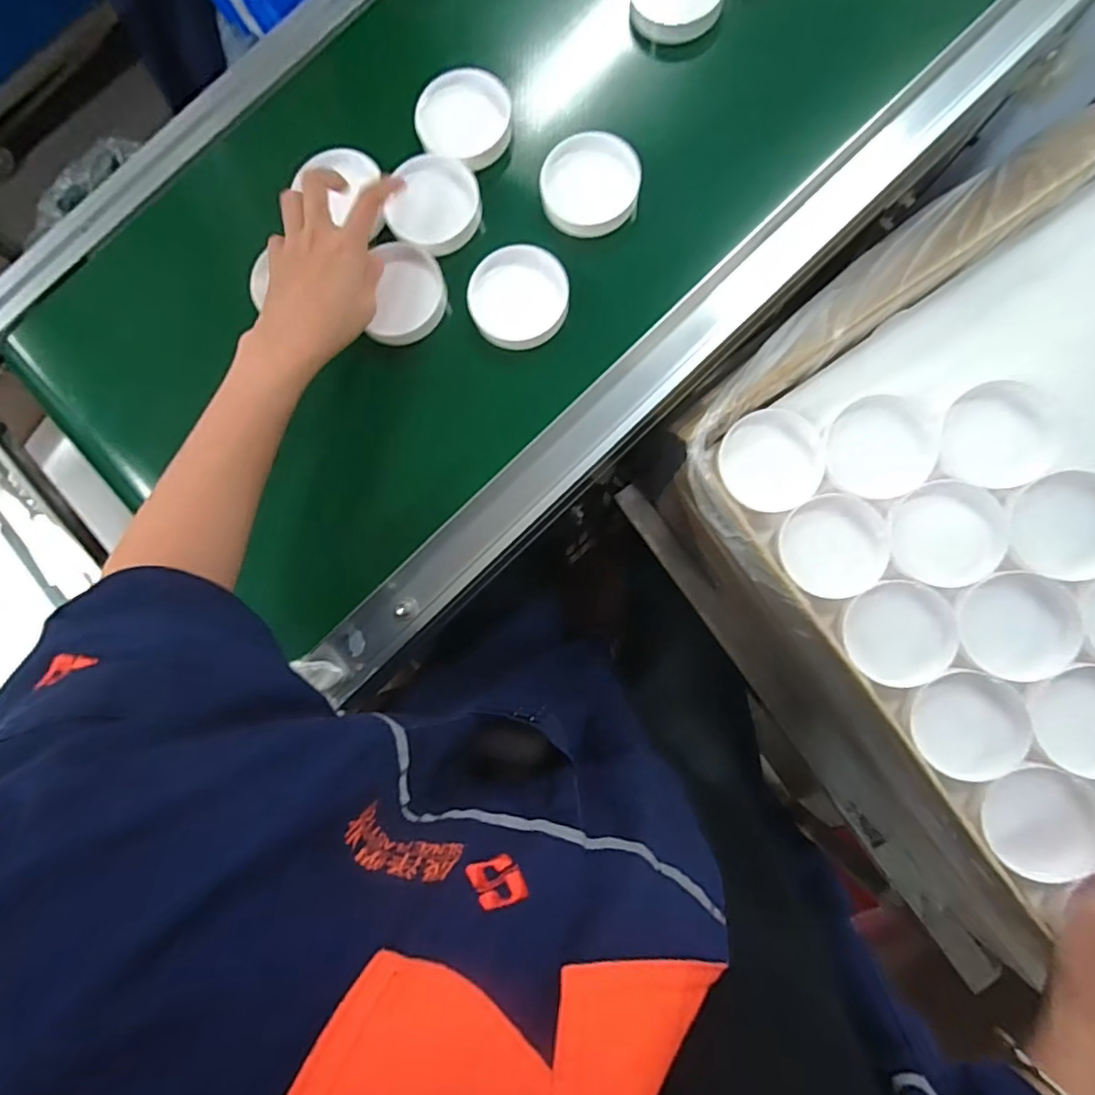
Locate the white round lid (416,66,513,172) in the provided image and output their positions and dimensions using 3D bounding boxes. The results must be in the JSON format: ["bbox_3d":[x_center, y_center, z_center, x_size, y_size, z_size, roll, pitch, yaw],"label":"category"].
[{"bbox_3d":[-0.070,-0.357,0.486,0.075,0.019,0.073,0,83,4],"label":"white round lid"}]

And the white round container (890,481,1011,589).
[{"bbox_3d":[0.296,-0.010,0.433,0.072,0.018,0.074,-4,83,3],"label":"white round container"}]

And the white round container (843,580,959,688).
[{"bbox_3d":[0.263,0.064,0.435,0.070,0.012,0.075,-7,83,3],"label":"white round container"}]

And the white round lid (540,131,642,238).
[{"bbox_3d":[0.034,-0.295,0.475,0.076,0.019,0.076,0,83,4],"label":"white round lid"}]

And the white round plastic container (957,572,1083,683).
[{"bbox_3d":[0.337,0.057,0.423,0.074,0.019,0.073,0,83,4],"label":"white round plastic container"}]

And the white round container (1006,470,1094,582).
[{"bbox_3d":[0.371,-0.015,0.418,0.075,0.020,0.074,0,83,4],"label":"white round container"}]

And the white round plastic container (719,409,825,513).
[{"bbox_3d":[0.172,-0.068,0.457,0.075,0.017,0.075,0,83,4],"label":"white round plastic container"}]

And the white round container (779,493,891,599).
[{"bbox_3d":[0.219,-0.001,0.449,0.072,0.019,0.077,0,83,4],"label":"white round container"}]

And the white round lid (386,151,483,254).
[{"bbox_3d":[-0.095,-0.283,0.486,0.073,0.018,0.074,0,83,4],"label":"white round lid"}]

